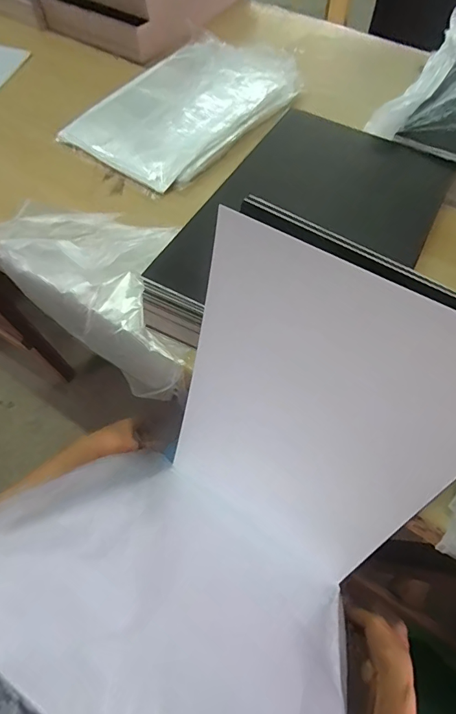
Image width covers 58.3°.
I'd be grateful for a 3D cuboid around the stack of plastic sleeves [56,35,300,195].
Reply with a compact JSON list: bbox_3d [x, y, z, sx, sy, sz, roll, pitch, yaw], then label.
[{"bbox_3d":[-0.063,-0.419,0.671,0.242,0.024,0.358,32,65,16],"label":"stack of plastic sleeves"}]

